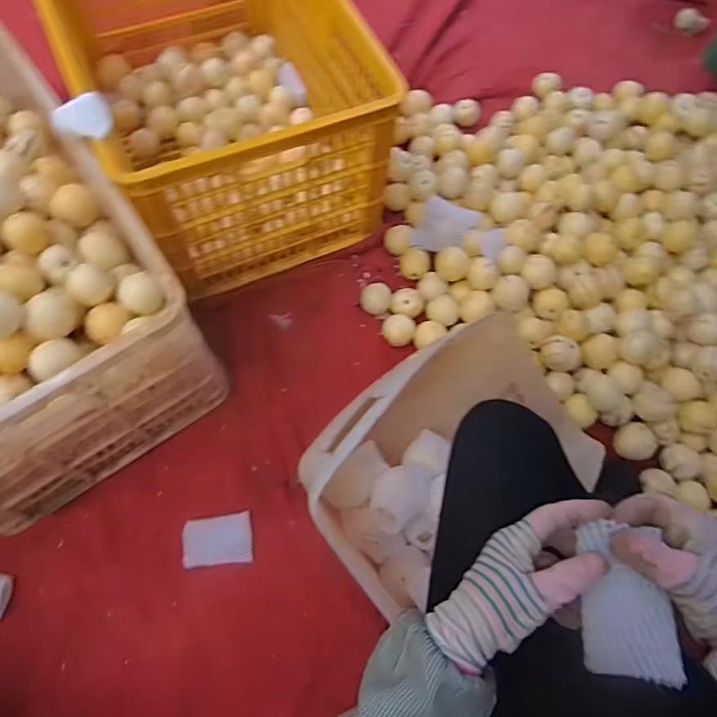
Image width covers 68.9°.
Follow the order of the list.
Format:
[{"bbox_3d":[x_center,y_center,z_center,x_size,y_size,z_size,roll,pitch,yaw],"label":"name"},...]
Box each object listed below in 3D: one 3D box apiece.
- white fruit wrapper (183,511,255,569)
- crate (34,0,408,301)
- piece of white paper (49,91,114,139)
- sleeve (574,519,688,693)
[{"bbox_3d":[-0.212,0.274,0.789,0.098,0.010,0.069,-6,66,-4],"label":"white fruit wrapper"},{"bbox_3d":[-0.240,-0.474,0.930,0.423,0.324,0.624,-25,68,-11],"label":"crate"},{"bbox_3d":[-0.346,-0.300,0.654,0.069,0.025,0.060,-16,67,-8],"label":"piece of white paper"},{"bbox_3d":[0.187,0.169,0.366,0.059,0.016,0.095,-6,66,24],"label":"sleeve"}]

